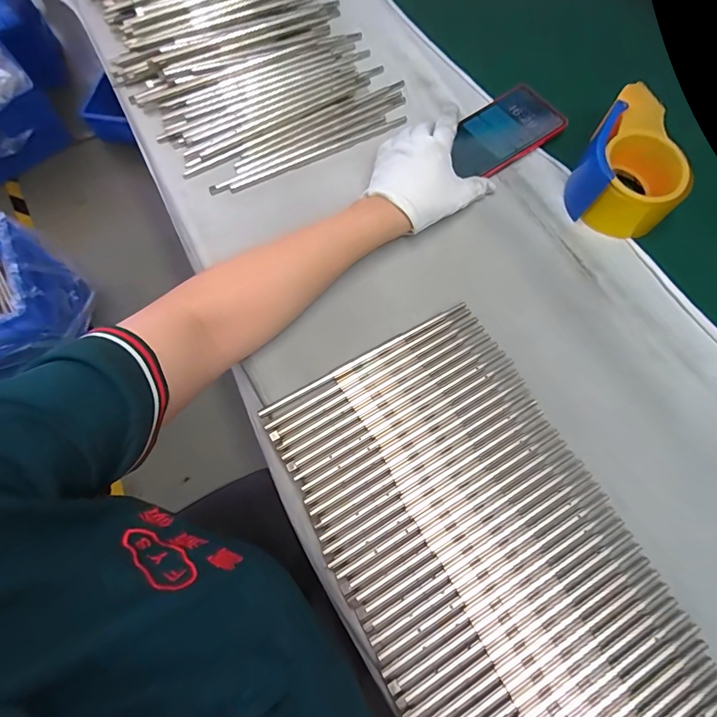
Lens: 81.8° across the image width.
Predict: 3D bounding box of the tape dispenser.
[{"bbox_3d":[0.274,-0.194,0.414,0.099,0.061,0.121,27,75,11],"label":"tape dispenser"}]

